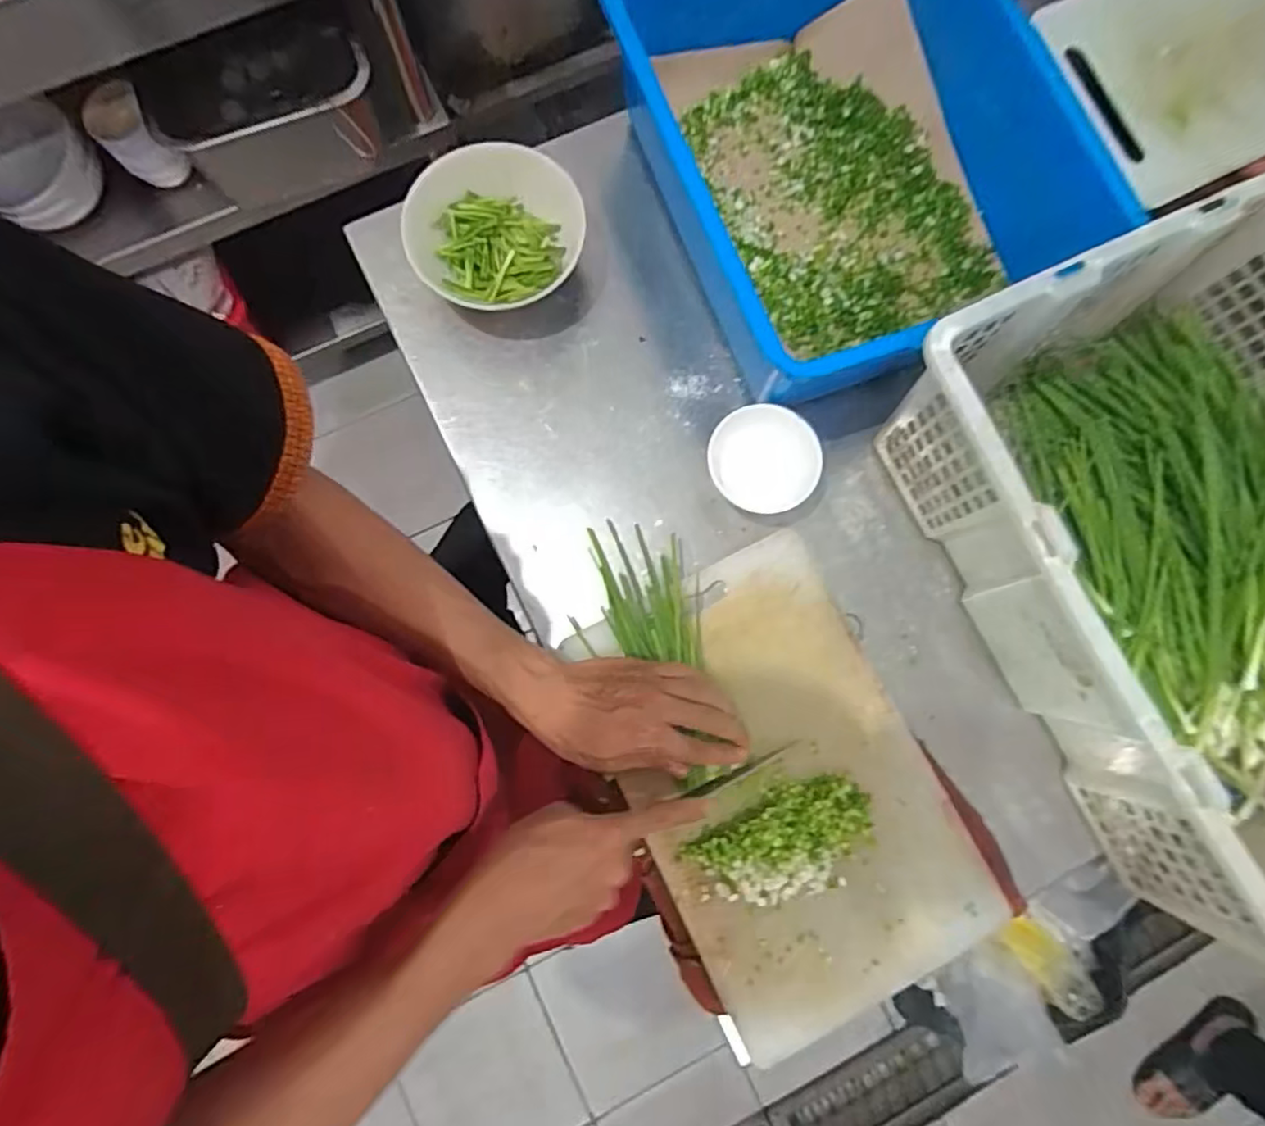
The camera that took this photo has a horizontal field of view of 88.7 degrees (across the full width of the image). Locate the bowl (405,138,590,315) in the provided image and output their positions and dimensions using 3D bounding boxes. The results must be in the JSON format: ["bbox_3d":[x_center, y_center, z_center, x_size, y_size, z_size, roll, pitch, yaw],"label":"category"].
[{"bbox_3d":[-0.124,-0.289,0.584,0.156,0.065,0.142,0,79,-1],"label":"bowl"}]

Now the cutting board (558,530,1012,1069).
[{"bbox_3d":[0.116,0.172,0.514,0.225,0.025,0.344,-26,80,-6],"label":"cutting board"}]

